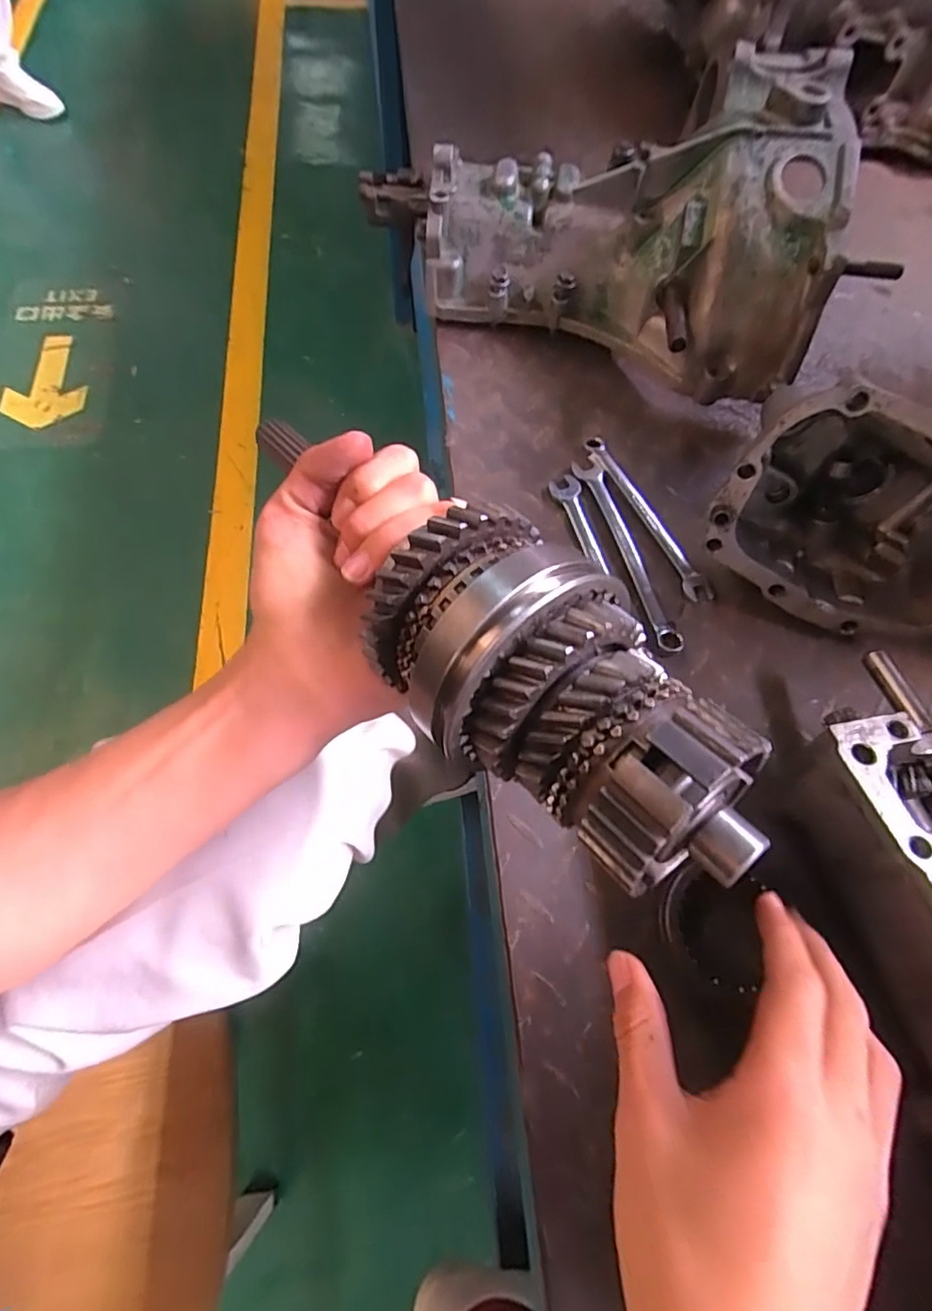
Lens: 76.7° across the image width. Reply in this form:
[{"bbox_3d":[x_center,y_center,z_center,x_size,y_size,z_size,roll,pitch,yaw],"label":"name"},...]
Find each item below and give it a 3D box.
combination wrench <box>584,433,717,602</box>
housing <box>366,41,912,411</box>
[{"bbox_3d":[0.134,-0.104,0.436,0.016,0.010,0.150,-23,68,-13],"label":"combination wrench"},{"bbox_3d":[0.100,-0.333,0.465,0.345,0.152,0.246,-3,65,-4],"label":"housing"}]

